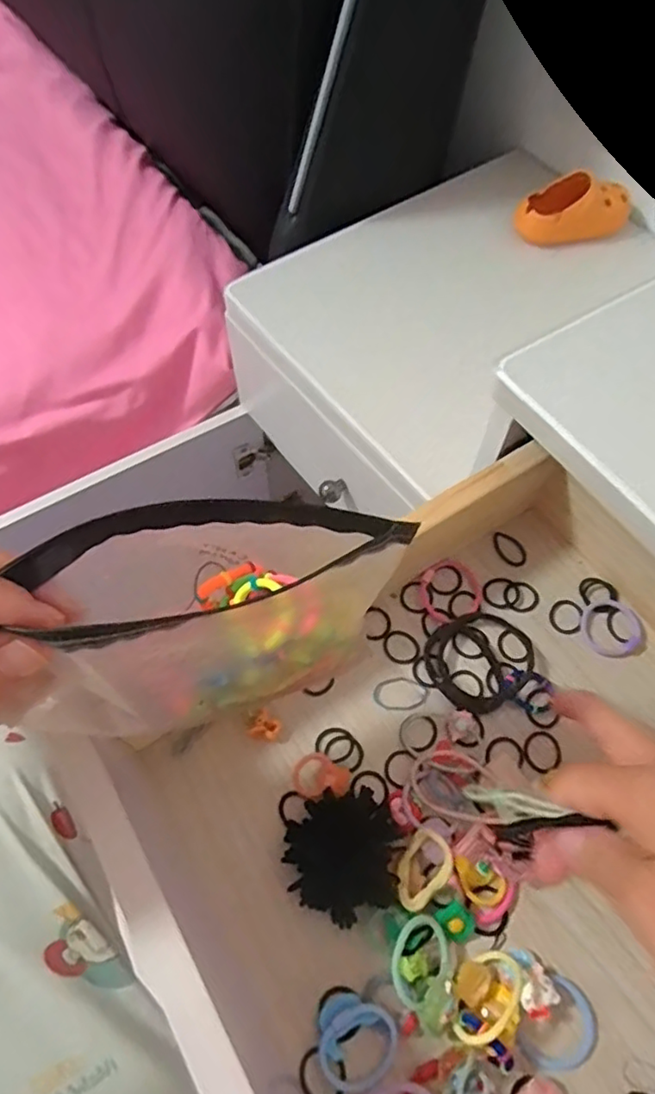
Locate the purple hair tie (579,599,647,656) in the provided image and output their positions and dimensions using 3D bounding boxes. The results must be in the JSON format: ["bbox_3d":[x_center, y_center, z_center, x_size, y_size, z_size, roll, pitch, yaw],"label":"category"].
[{"bbox_3d":[0.168,0.048,0.359,0.037,0.004,0.035,-1,60,2],"label":"purple hair tie"}]

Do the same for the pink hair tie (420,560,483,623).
[{"bbox_3d":[0.075,0.027,0.370,0.037,0.006,0.037,-1,60,2],"label":"pink hair tie"}]

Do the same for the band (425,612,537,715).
[{"bbox_3d":[0.088,0.063,0.348,0.061,0.008,0.053,-32,64,-15],"label":"band"}]

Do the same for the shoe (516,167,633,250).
[{"bbox_3d":[0.241,-0.326,0.592,0.113,0.051,0.054,-11,60,-4],"label":"shoe"}]

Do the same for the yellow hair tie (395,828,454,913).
[{"bbox_3d":[0.045,0.152,0.286,0.021,0.015,0.034,31,66,18],"label":"yellow hair tie"}]

